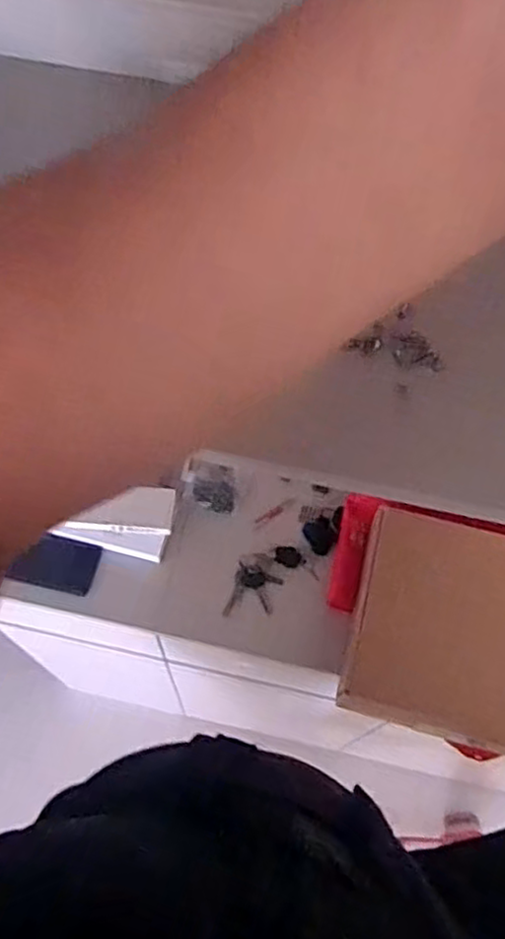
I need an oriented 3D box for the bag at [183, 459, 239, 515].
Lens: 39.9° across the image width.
[{"bbox_3d":[-0.059,0.023,1.026,0.081,0.015,0.073,16,65,6],"label":"bag"}]

